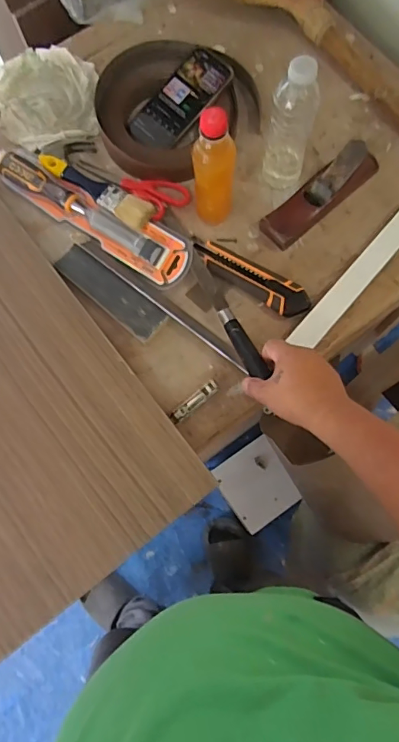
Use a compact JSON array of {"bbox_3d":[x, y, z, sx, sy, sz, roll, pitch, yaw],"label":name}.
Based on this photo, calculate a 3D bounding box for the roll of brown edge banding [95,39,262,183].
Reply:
[{"bbox_3d":[-0.036,-0.393,0.702,0.238,0.059,0.210,-43,79,-9],"label":"roll of brown edge banding"}]

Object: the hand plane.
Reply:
[{"bbox_3d":[0.173,-0.252,0.658,0.197,0.059,0.055,-40,79,-9],"label":"hand plane"}]

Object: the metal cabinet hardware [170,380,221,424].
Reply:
[{"bbox_3d":[-0.007,0.039,0.596,0.071,0.016,0.015,-37,78,-8],"label":"metal cabinet hardware"}]

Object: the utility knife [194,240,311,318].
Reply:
[{"bbox_3d":[0.070,-0.129,0.648,0.172,0.024,0.045,34,79,9],"label":"utility knife"}]

